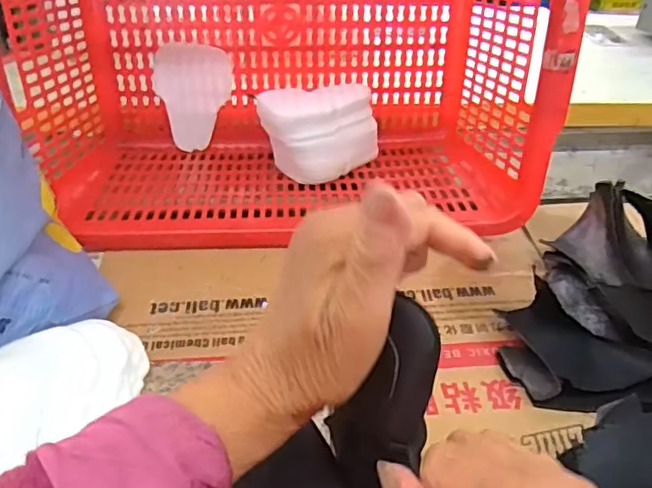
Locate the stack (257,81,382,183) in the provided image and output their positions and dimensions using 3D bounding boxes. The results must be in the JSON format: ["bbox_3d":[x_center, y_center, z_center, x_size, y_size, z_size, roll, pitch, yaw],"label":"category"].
[{"bbox_3d":[-0.001,-0.154,0.762,0.169,0.094,0.107,-27,47,-32],"label":"stack"}]

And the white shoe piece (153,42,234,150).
[{"bbox_3d":[-0.184,-0.200,0.792,0.099,0.139,0.005,8,22,-8],"label":"white shoe piece"}]

